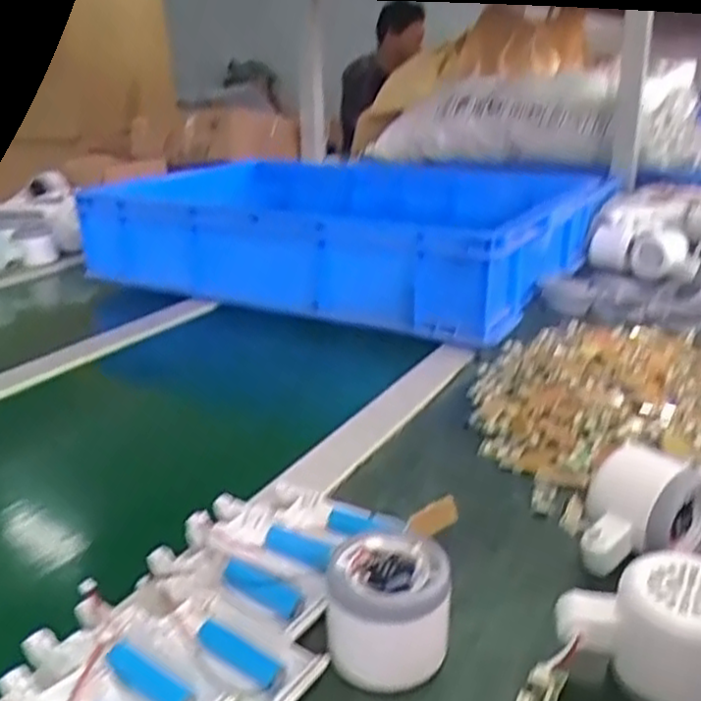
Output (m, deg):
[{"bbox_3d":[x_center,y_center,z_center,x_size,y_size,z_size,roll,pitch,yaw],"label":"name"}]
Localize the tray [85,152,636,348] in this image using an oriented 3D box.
[{"bbox_3d":[-0.005,-0.175,1.004,0.559,0.125,0.437,11,24,28],"label":"tray"}]

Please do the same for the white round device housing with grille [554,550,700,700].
[{"bbox_3d":[0.141,0.132,0.344,0.084,0.056,0.056,8,22,21],"label":"white round device housing with grille"}]

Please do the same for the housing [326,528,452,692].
[{"bbox_3d":[0.019,0.127,0.361,0.058,0.053,0.054,5,21,13],"label":"housing"}]

